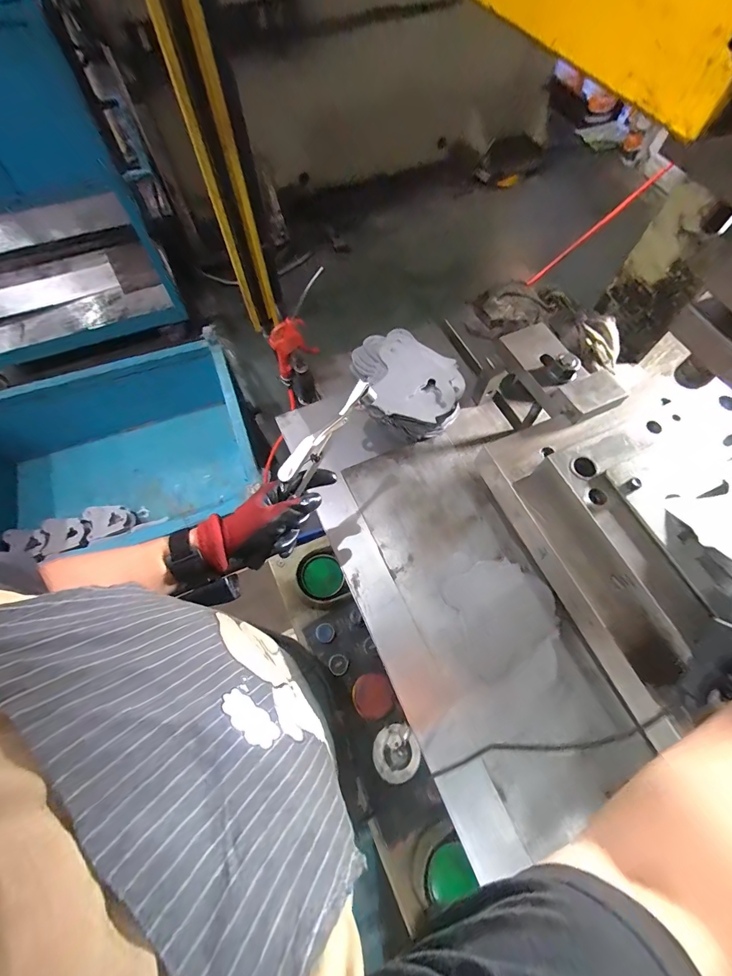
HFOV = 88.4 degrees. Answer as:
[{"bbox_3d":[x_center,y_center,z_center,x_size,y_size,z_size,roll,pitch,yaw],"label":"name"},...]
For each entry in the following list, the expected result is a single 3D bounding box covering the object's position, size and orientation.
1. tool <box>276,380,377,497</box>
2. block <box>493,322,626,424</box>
[{"bbox_3d":[-0.045,-0.065,0.459,0.023,0.043,0.155,38,81,15],"label":"tool"},{"bbox_3d":[0.276,-0.172,0.548,0.101,0.043,0.184,-20,67,-10],"label":"block"}]

